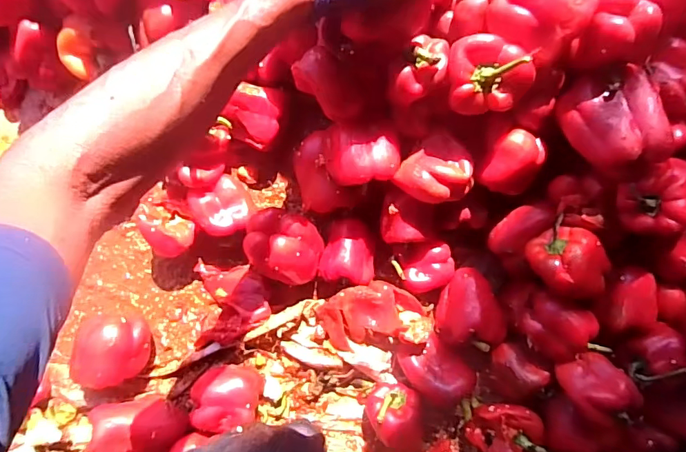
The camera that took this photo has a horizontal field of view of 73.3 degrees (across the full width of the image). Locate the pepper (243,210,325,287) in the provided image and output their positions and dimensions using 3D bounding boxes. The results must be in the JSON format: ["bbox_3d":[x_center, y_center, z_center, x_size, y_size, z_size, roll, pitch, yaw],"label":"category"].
[{"bbox_3d":[-0.077,0.027,0.605,0.097,0.092,0.084,18,88,3],"label":"pepper"}]

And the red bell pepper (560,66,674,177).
[{"bbox_3d":[0.280,-0.108,0.474,0.075,0.062,0.110,-13,87,2],"label":"red bell pepper"}]

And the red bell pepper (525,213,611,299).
[{"bbox_3d":[0.257,0.045,0.520,0.092,0.058,0.070,45,90,4],"label":"red bell pepper"}]

